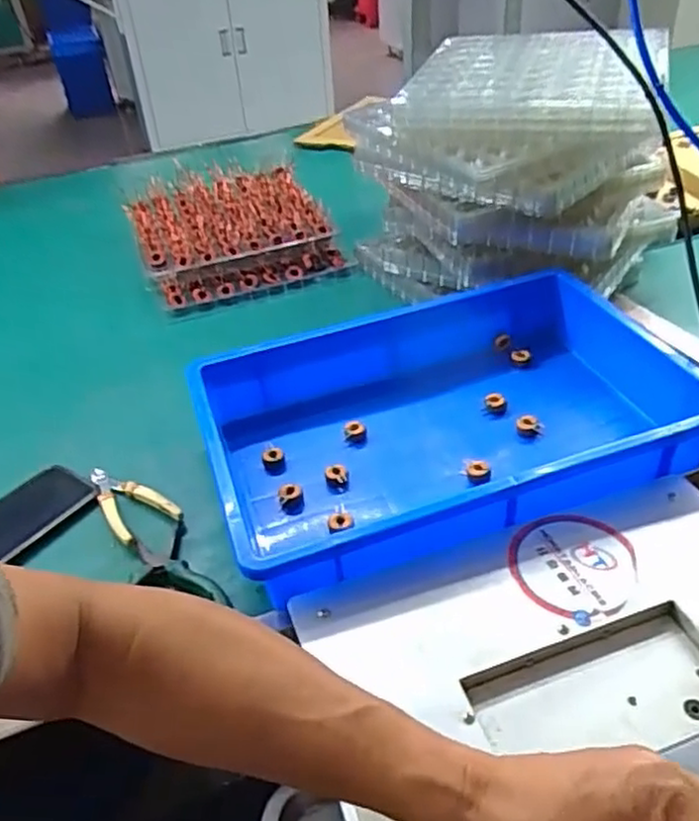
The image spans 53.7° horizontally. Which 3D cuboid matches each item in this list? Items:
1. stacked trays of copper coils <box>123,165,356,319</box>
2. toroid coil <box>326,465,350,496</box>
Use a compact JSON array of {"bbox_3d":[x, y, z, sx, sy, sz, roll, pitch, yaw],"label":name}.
[{"bbox_3d":[-0.188,-0.277,1.062,0.275,0.068,0.310,-19,42,-17],"label":"stacked trays of copper coils"},{"bbox_3d":[-0.011,0.066,0.655,0.022,0.022,0.022,-5,39,-1],"label":"toroid coil"}]

